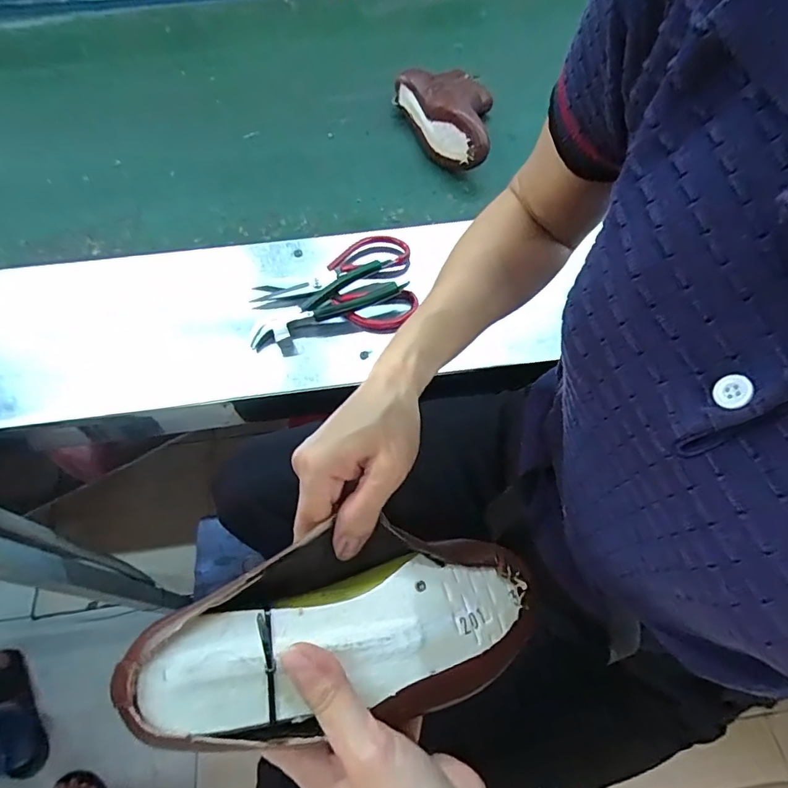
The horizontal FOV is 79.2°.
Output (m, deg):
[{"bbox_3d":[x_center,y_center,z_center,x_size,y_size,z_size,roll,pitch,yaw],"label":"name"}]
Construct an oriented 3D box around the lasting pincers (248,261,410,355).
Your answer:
[{"bbox_3d":[-0.079,-0.102,0.560,0.182,0.032,0.056,-27,65,-13],"label":"lasting pincers"}]

